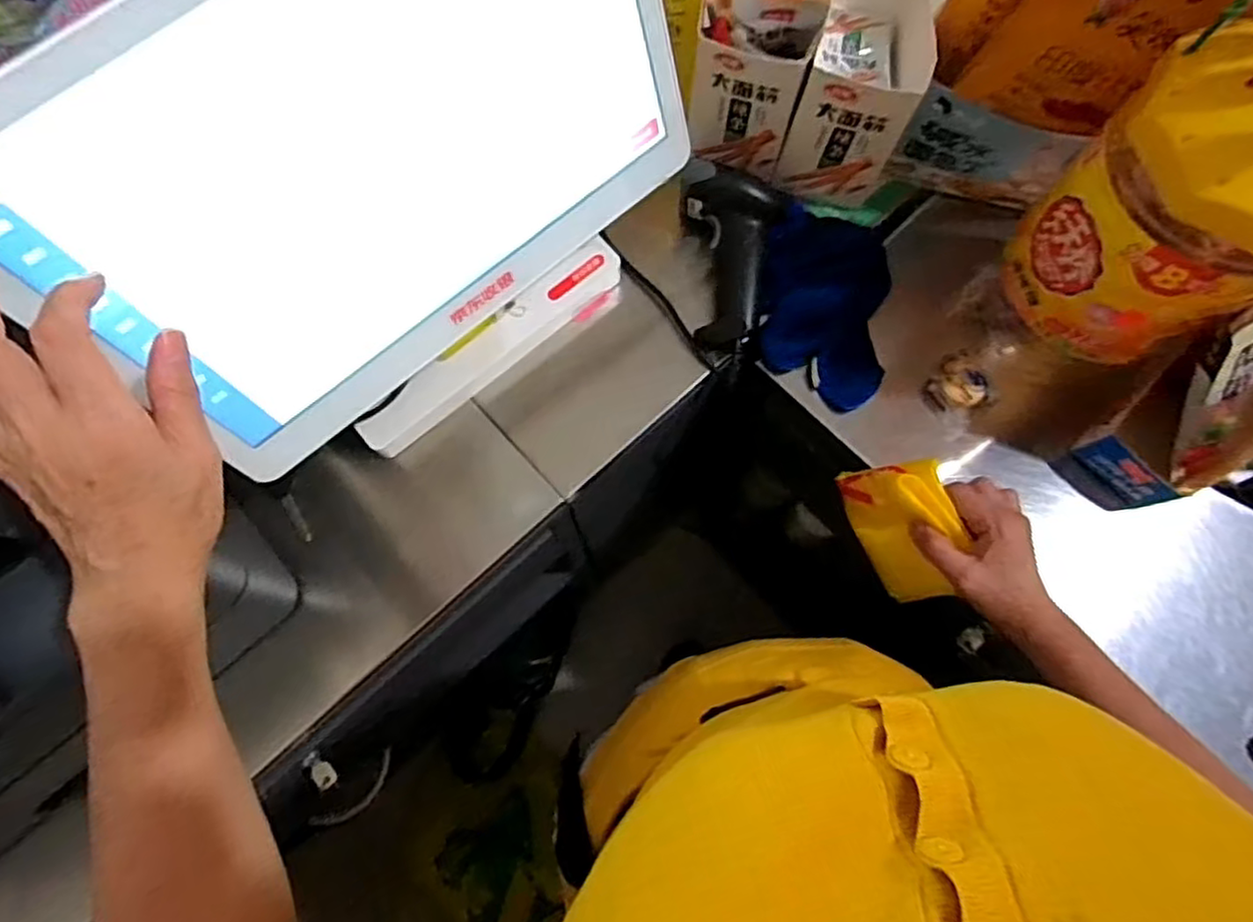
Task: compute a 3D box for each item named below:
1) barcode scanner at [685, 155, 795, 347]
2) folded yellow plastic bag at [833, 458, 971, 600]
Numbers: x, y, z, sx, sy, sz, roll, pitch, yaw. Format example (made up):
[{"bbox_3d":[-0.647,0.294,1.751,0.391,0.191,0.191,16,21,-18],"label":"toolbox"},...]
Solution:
[{"bbox_3d":[0.093,-0.171,0.579,0.086,0.053,0.148,-2,89,0],"label":"barcode scanner"},{"bbox_3d":[0.214,0.054,0.529,0.018,0.079,0.108,-25,91,-46],"label":"folded yellow plastic bag"}]

